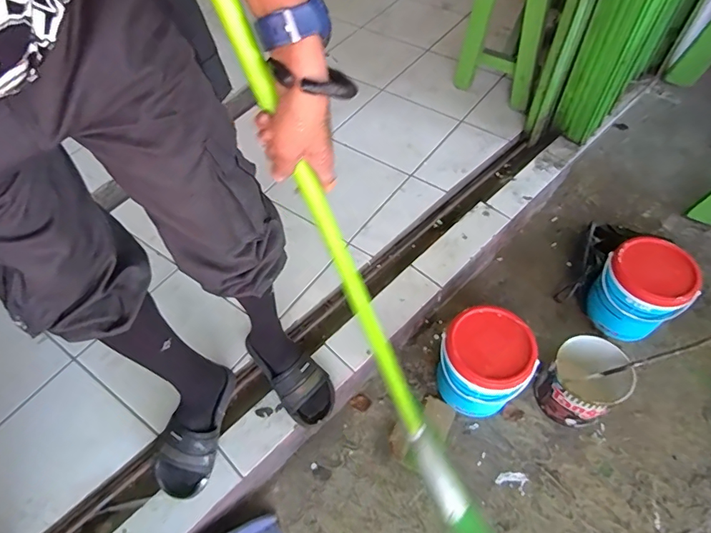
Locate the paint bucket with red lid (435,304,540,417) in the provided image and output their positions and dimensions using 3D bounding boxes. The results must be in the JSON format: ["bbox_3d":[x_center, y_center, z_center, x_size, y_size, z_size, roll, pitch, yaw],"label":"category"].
[{"bbox_3d":[0.272,0.215,0.990,0.179,0.205,0.169,0,53,0],"label":"paint bucket with red lid"}]

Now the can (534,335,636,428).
[{"bbox_3d":[0.480,0.251,0.981,0.149,0.149,0.139,0,53,0],"label":"can"}]

